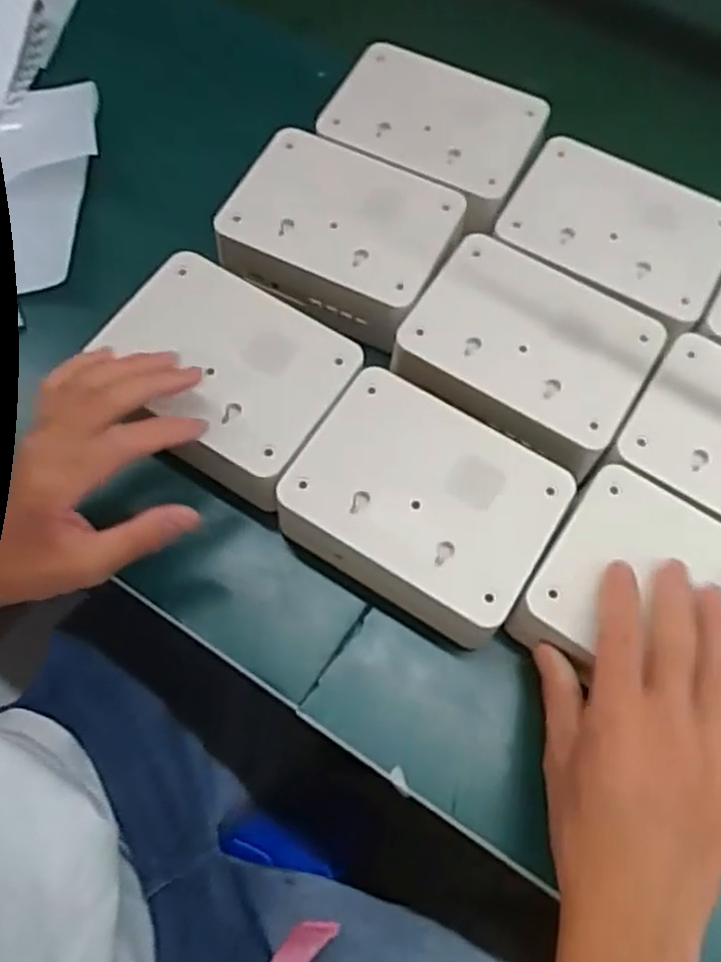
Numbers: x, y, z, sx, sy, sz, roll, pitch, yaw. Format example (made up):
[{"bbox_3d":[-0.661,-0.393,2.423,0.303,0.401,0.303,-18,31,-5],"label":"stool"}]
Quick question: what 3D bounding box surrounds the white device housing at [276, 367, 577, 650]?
[{"bbox_3d":[0.036,0.014,0.422,0.138,0.047,0.109,30,69,10],"label":"white device housing"}]

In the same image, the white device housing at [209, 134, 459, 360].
[{"bbox_3d":[-0.015,-0.162,0.482,0.137,0.032,0.112,27,68,9],"label":"white device housing"}]

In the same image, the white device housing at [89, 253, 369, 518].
[{"bbox_3d":[-0.082,-0.061,0.441,0.135,0.047,0.108,30,69,10],"label":"white device housing"}]

